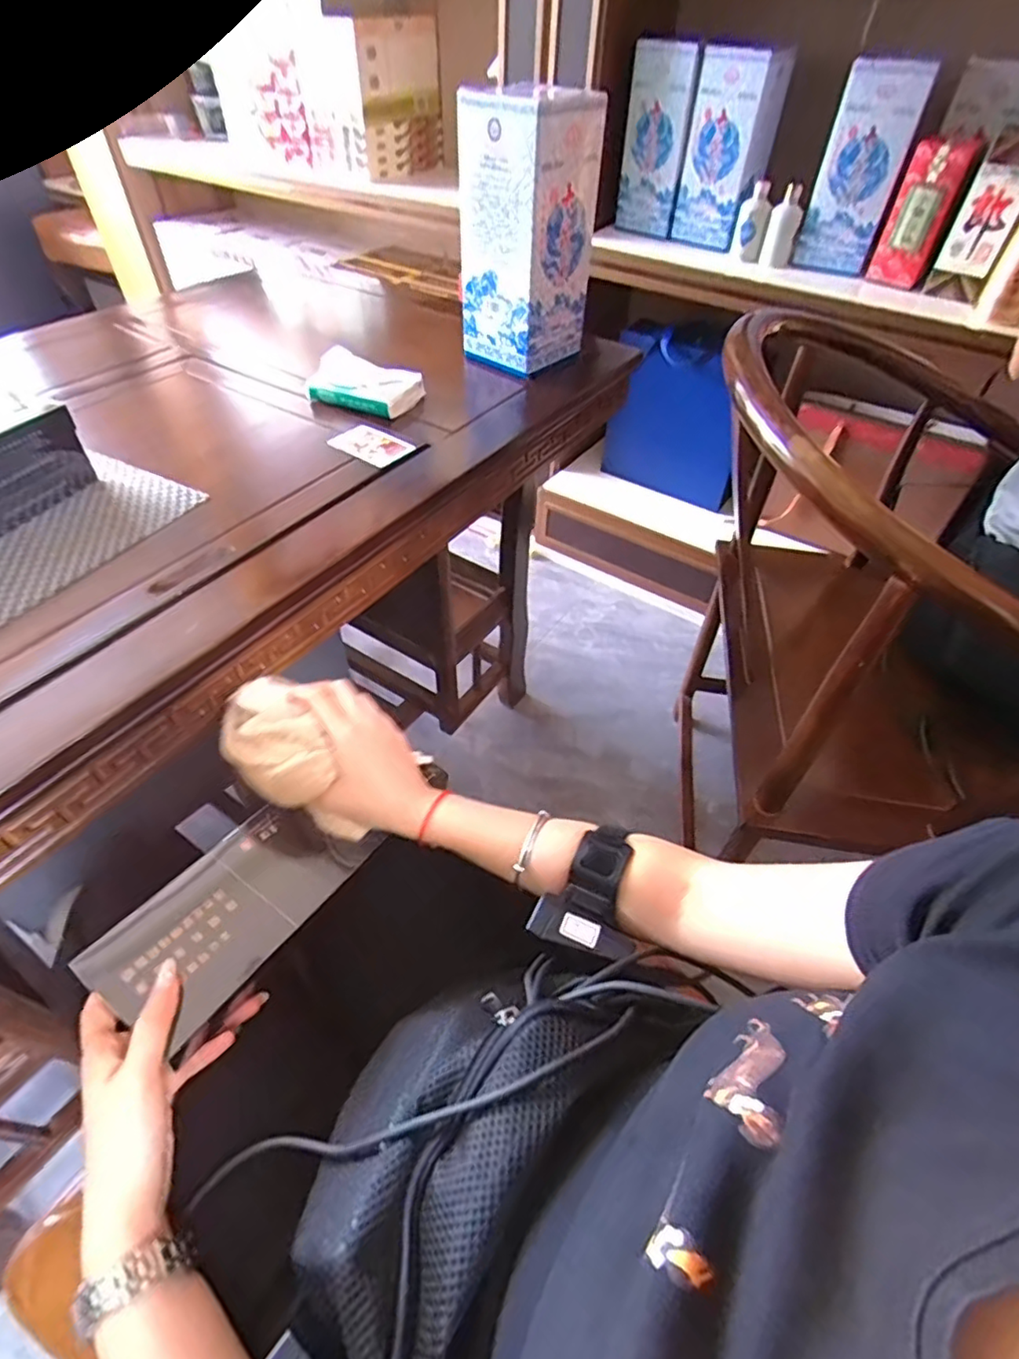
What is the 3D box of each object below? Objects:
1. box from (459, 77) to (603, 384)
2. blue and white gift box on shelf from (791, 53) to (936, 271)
[{"bbox_3d":[0.026,-0.575,0.791,0.135,0.283,0.126,35,56,25],"label":"box"},{"bbox_3d":[0.621,-0.904,1.081,0.139,0.278,0.062,18,50,13],"label":"blue and white gift box on shelf"}]

